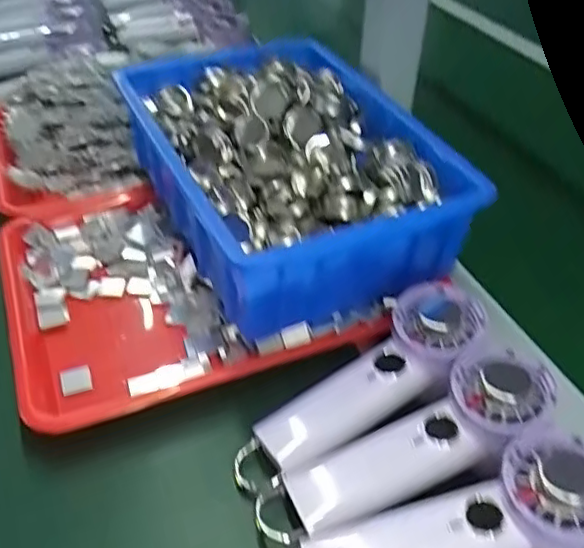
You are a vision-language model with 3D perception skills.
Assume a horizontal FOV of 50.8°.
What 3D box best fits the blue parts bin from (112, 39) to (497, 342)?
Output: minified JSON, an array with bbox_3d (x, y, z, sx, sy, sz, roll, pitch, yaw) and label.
[{"bbox_3d":[-0.005,-0.090,0.528,0.214,0.112,0.290,-16,44,-20],"label":"blue parts bin"}]

